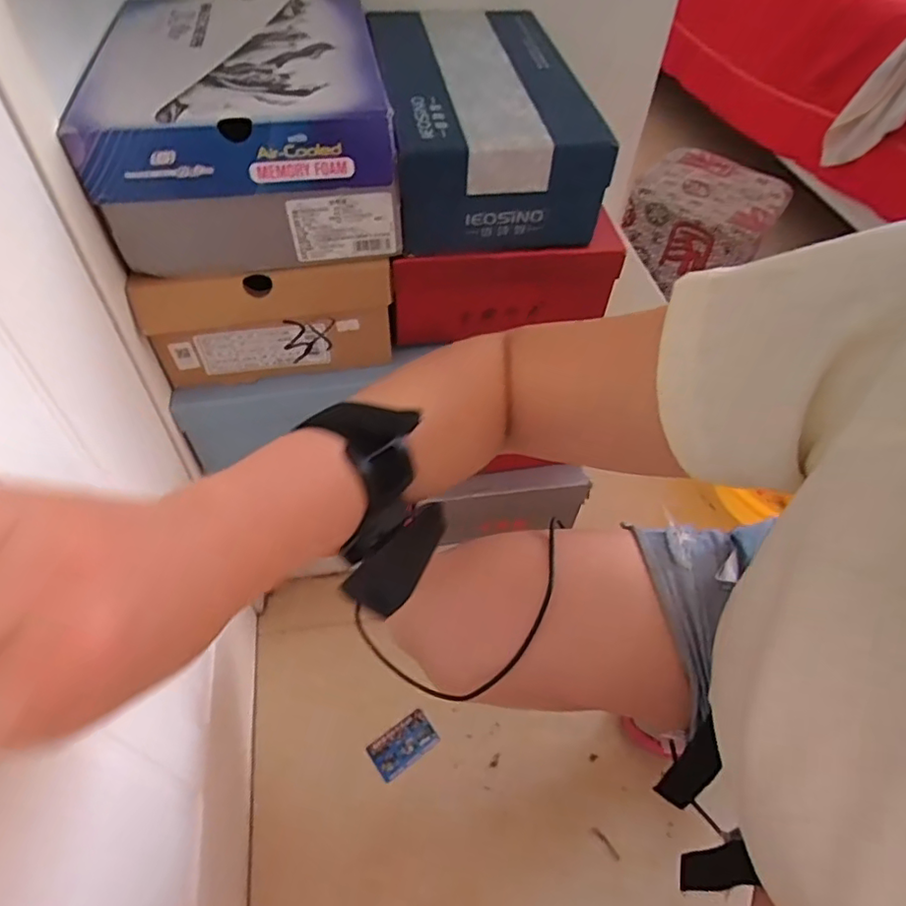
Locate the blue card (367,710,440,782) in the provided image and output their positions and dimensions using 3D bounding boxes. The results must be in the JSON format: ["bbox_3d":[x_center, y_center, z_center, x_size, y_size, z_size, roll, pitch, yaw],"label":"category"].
[{"bbox_3d":[-0.065,0.377,0.778,0.085,0.004,0.052,-31,60,-21],"label":"blue card"}]

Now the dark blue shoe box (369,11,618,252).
[{"bbox_3d":[0.025,-0.305,0.563,0.177,0.108,0.252,-5,51,-7],"label":"dark blue shoe box"}]

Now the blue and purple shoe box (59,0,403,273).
[{"bbox_3d":[-0.182,-0.304,0.536,0.217,0.111,0.290,-8,52,-10],"label":"blue and purple shoe box"}]

